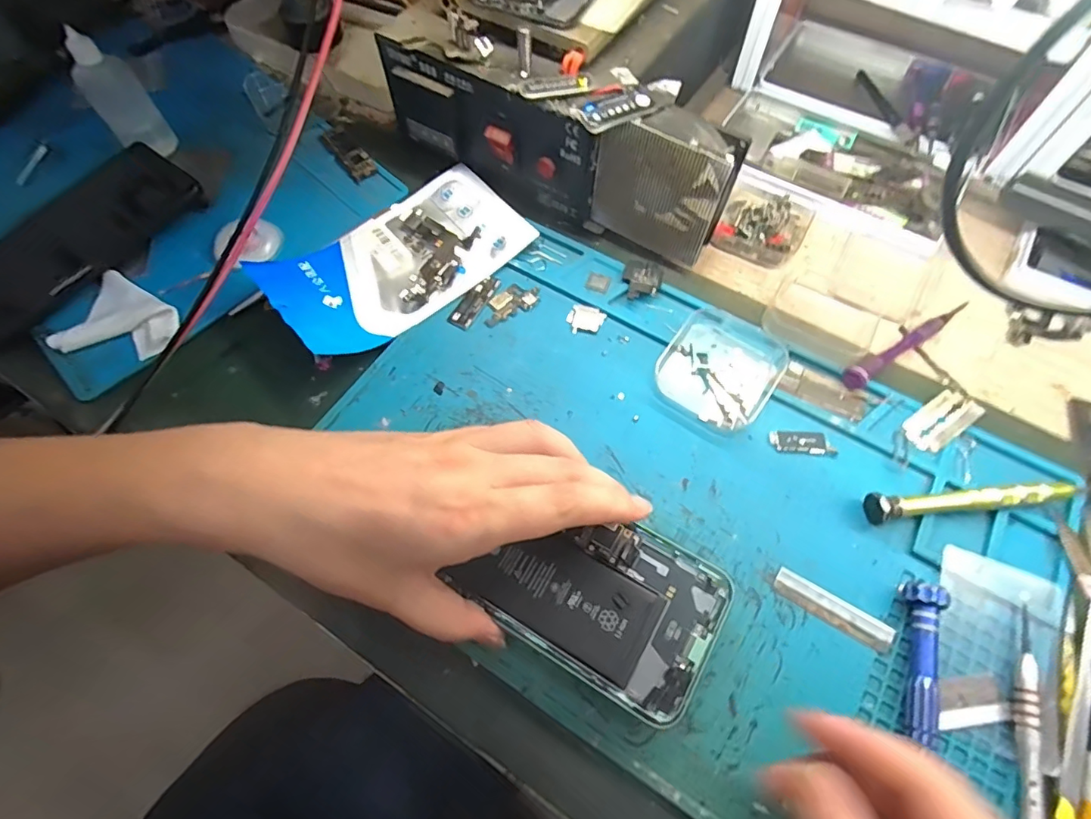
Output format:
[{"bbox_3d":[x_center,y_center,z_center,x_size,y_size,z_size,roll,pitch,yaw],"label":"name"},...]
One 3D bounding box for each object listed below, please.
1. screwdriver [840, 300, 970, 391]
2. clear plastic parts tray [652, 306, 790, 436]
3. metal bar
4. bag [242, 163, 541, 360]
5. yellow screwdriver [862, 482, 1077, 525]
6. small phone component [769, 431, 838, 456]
[{"bbox_3d":[0.223,-0.044,0.321,0.112,0.021,0.012,-31,67,-14],"label":"screwdriver"},{"bbox_3d":[0.105,-0.027,0.314,0.063,0.012,0.074,31,68,15],"label":"clear plastic parts tray"},{"bbox_3d":[0.141,0.098,0.259,0.056,0.004,0.014,29,68,14],"label":"metal bar"},{"bbox_3d":[-0.094,-0.102,0.342,0.162,0.029,0.087,-38,69,-17],"label":"bag"},{"bbox_3d":[0.222,0.046,0.275,0.105,0.014,0.013,-6,64,-2],"label":"yellow screwdriver"},{"bbox_3d":[0.144,0.018,0.296,0.035,0.004,0.013,5,64,3],"label":"small phone component"}]

